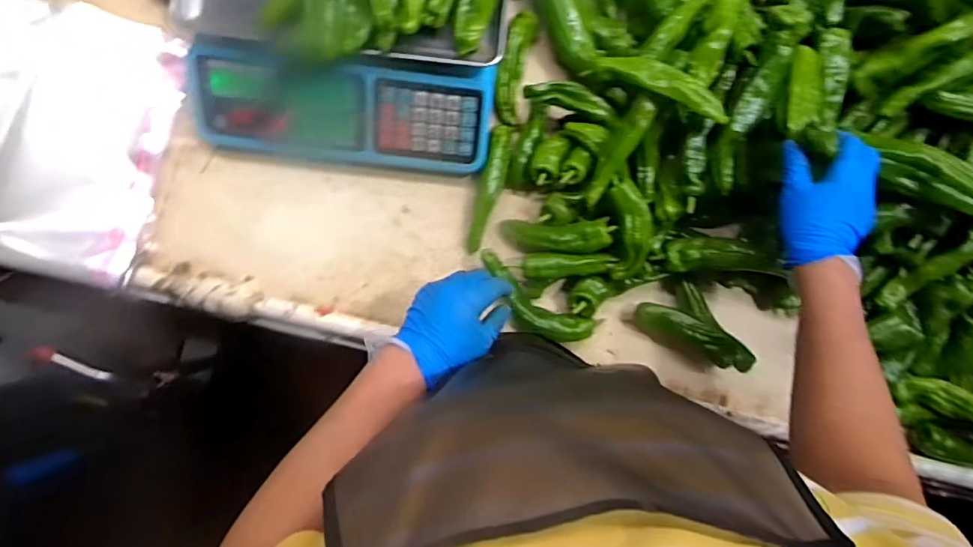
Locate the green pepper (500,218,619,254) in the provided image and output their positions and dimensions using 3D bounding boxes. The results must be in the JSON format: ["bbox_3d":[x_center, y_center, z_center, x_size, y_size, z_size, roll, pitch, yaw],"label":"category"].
[{"bbox_3d":[0.078,-0.043,0.632,0.140,0.033,0.040,4,86,27],"label":"green pepper"}]

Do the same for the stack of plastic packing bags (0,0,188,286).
[{"bbox_3d":[-0.556,-0.176,0.620,0.347,0.050,0.299,13,86,-2],"label":"stack of plastic packing bags"}]

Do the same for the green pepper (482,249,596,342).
[{"bbox_3d":[0.051,0.037,0.654,0.161,0.044,0.057,39,86,-8],"label":"green pepper"}]

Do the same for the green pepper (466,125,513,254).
[{"bbox_3d":[0.005,-0.102,0.656,0.029,0.033,0.153,15,86,-1],"label":"green pepper"}]

